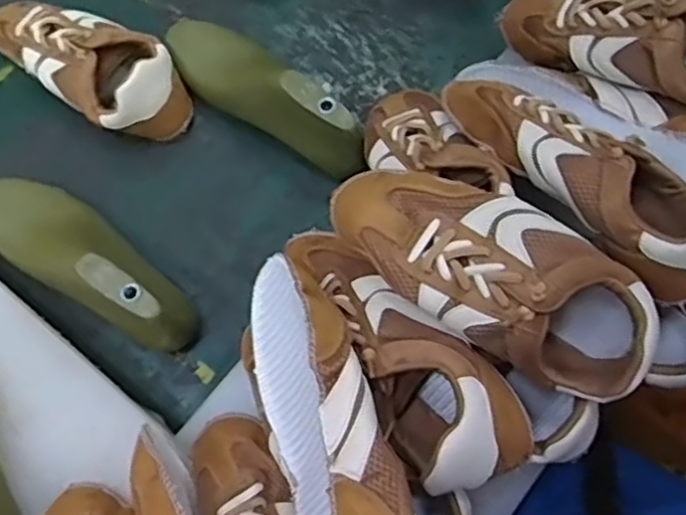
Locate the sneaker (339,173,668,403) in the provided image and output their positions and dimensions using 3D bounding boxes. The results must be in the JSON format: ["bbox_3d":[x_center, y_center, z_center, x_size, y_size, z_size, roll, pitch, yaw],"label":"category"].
[{"bbox_3d":[0.101,0.014,0.468,0.232,0.093,0.095,28,76,10],"label":"sneaker"}]

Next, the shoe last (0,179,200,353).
[{"bbox_3d":[-0.237,-0.008,0.582,0.252,0.085,0.083,28,76,10],"label":"shoe last"}]

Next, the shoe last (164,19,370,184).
[{"bbox_3d":[-0.081,-0.156,0.629,0.246,0.092,0.059,40,78,13],"label":"shoe last"}]

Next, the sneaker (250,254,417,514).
[{"bbox_3d":[-0.013,0.108,0.426,0.082,0.075,0.239,-21,56,-4],"label":"sneaker"}]

